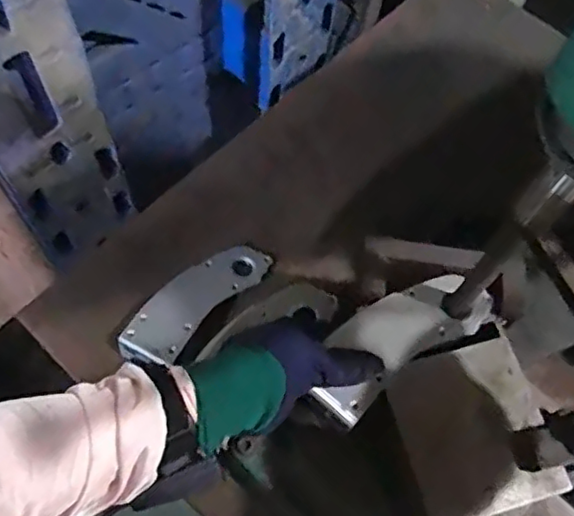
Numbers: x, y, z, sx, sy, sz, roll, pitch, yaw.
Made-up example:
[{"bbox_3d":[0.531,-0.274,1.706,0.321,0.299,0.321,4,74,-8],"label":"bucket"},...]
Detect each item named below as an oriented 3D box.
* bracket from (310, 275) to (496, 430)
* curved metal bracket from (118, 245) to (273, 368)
[{"bbox_3d":[0.093,0.064,0.515,0.166,0.013,0.068,-33,70,-19],"label":"bracket"},{"bbox_3d":[-0.097,0.045,0.661,0.059,0.028,0.177,39,69,15],"label":"curved metal bracket"}]

